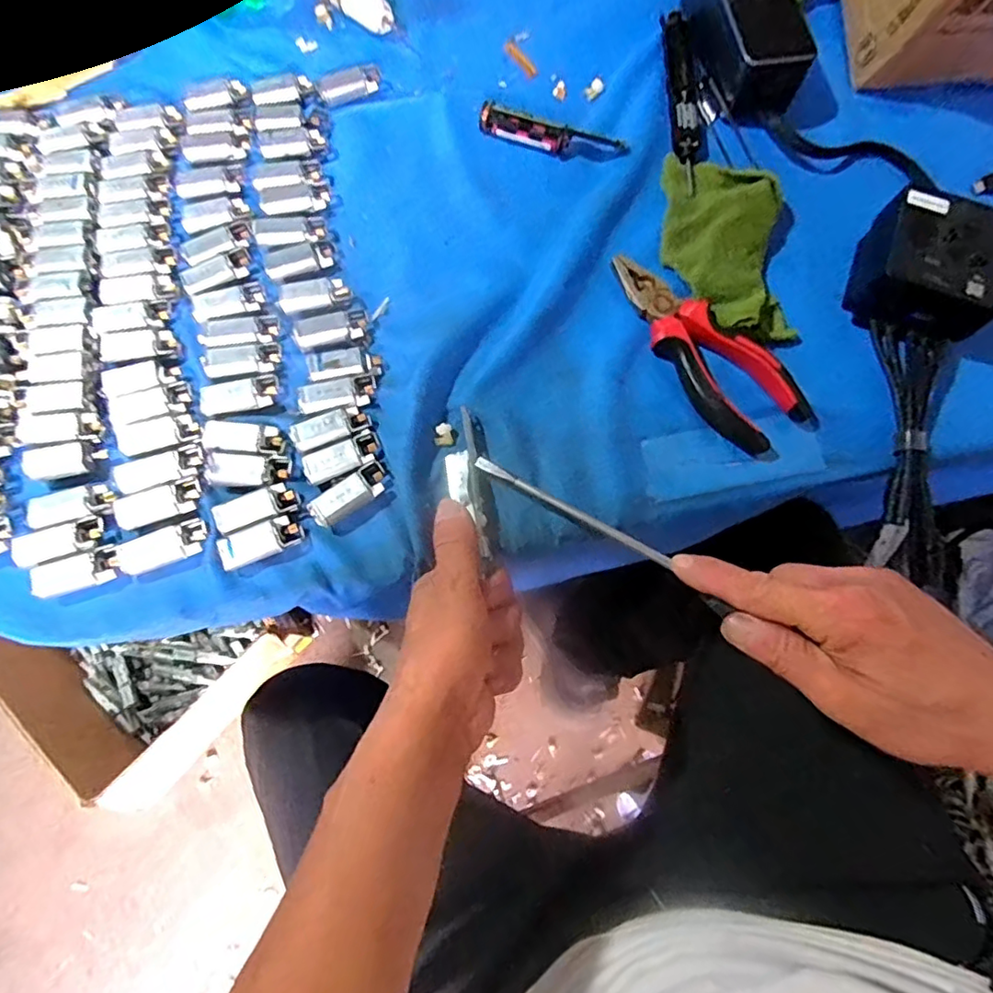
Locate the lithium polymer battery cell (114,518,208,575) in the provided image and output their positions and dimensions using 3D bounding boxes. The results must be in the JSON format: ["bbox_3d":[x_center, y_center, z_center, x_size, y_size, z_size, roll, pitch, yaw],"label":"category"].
[{"bbox_3d":[-0.195,0.029,0.338,0.051,0.007,0.023,-19,75,-7],"label":"lithium polymer battery cell"}]

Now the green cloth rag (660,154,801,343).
[{"bbox_3d":[0.159,-0.178,0.399,0.080,0.019,0.143,1,73,-1],"label":"green cloth rag"}]

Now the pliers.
[{"bbox_3d":[0.133,-0.094,0.374,0.052,0.015,0.159,-41,78,-12],"label":"pliers"}]

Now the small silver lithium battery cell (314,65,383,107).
[{"bbox_3d":[-0.111,-0.311,0.439,0.048,0.014,0.018,-23,75,-8],"label":"small silver lithium battery cell"}]

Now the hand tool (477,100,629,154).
[{"bbox_3d":[0.039,-0.264,0.424,0.108,0.018,0.016,19,74,4],"label":"hand tool"}]

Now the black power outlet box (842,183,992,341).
[{"bbox_3d":[0.281,-0.148,0.379,0.081,0.046,0.085,21,74,5],"label":"black power outlet box"}]

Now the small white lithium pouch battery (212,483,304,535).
[{"bbox_3d":[-0.142,0.006,0.342,0.046,0.005,0.019,-23,75,-8],"label":"small white lithium pouch battery"}]

